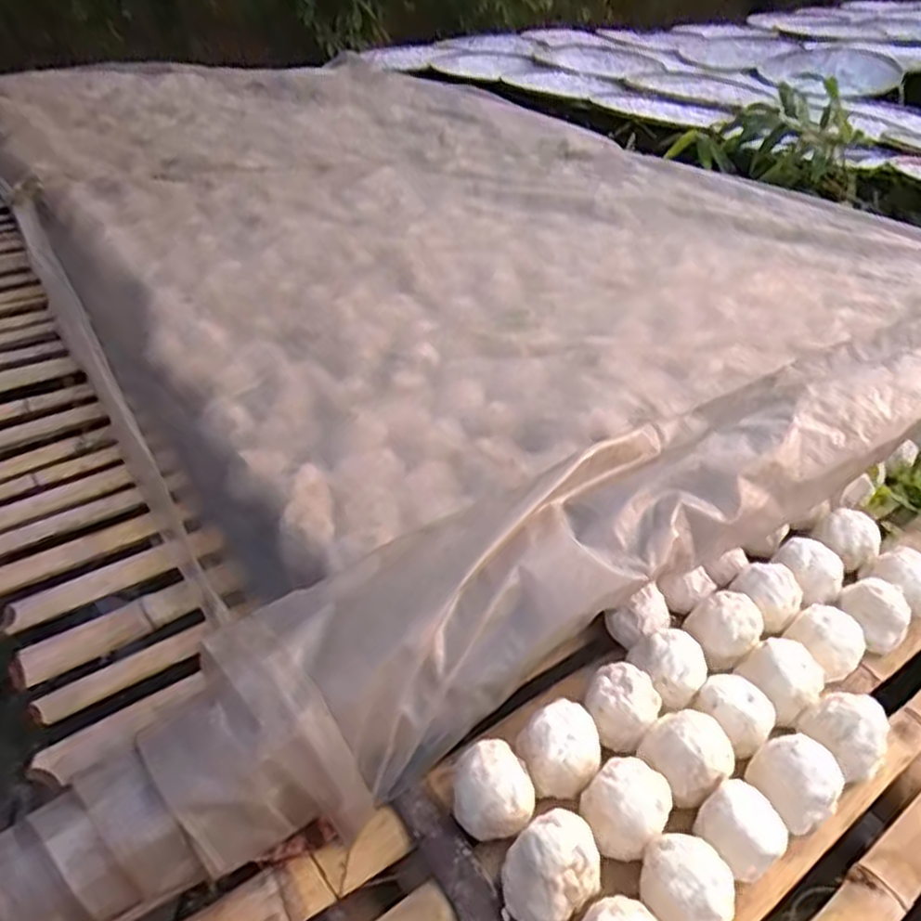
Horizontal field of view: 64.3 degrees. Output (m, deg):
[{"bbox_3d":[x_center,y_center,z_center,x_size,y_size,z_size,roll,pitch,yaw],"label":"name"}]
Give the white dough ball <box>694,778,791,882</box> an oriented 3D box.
[{"bbox_3d":[0.230,0.311,0.606,0.065,0.066,0.071,3,37,-2],"label":"white dough ball"}]

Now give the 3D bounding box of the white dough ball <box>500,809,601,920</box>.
[{"bbox_3d":[0.071,0.316,0.569,0.076,0.061,0.064,-14,41,-22],"label":"white dough ball"}]

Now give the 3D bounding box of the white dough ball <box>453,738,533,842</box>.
[{"bbox_3d":[0.027,0.278,0.618,0.065,0.059,0.064,3,37,-2],"label":"white dough ball"}]

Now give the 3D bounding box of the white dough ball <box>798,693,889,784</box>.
[{"bbox_3d":[0.361,0.257,0.686,0.067,0.072,0.067,3,37,-2],"label":"white dough ball"}]

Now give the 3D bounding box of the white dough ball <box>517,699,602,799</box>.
[{"bbox_3d":[0.091,0.253,0.648,0.073,0.050,0.068,3,37,-2],"label":"white dough ball"}]

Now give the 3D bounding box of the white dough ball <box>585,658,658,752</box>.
[{"bbox_3d":[0.149,0.227,0.680,0.063,0.050,0.057,13,38,11],"label":"white dough ball"}]

